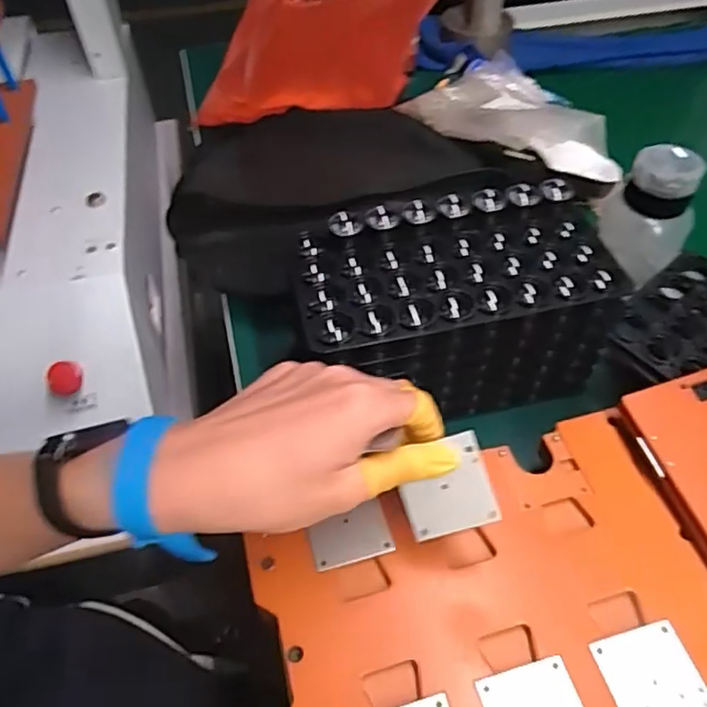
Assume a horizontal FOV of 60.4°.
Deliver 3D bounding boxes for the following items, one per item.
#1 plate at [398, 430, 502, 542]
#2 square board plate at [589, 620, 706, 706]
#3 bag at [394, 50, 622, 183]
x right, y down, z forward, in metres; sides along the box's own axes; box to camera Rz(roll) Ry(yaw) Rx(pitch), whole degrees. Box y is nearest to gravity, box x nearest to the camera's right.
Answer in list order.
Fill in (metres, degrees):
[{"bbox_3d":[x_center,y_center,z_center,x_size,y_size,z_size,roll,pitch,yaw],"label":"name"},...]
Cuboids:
[{"bbox_3d":[0.046,0.068,0.309,0.045,0.004,0.046,-19,89,16],"label":"plate"},{"bbox_3d":[0.143,0.157,0.289,0.044,0.004,0.047,-12,52,-8],"label":"square board plate"},{"bbox_3d":[0.179,-0.244,0.615,0.220,0.040,0.143,34,59,25],"label":"bag"}]

